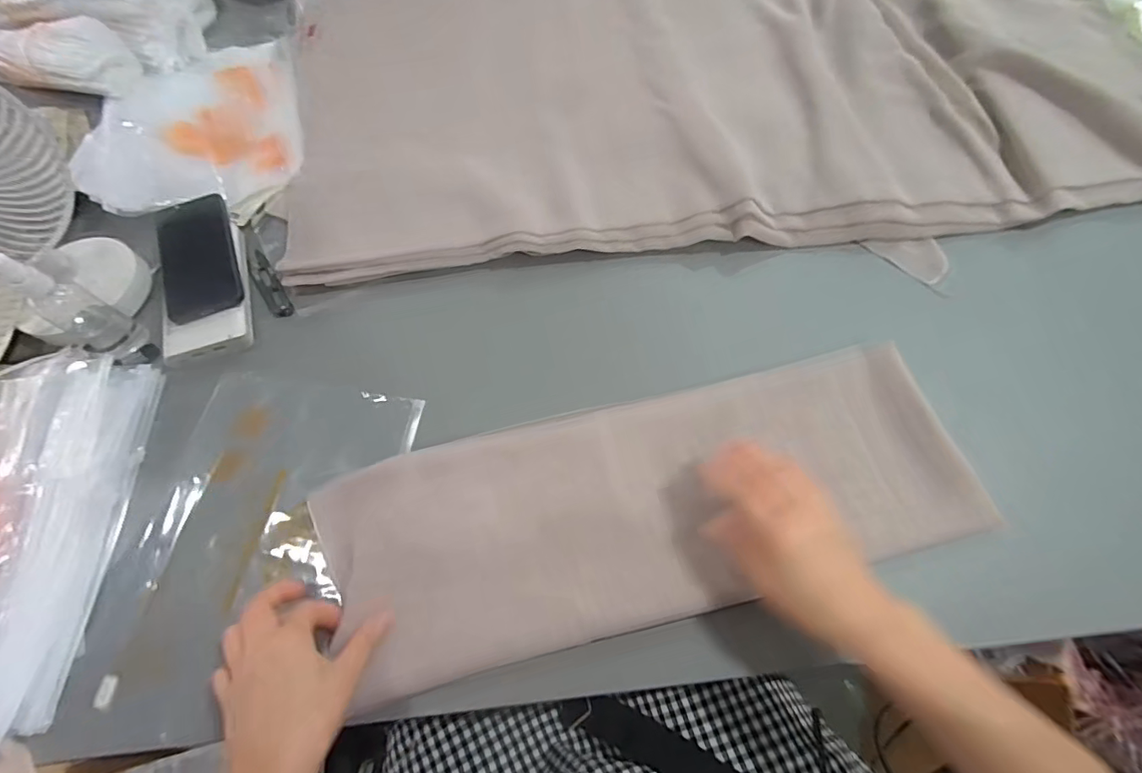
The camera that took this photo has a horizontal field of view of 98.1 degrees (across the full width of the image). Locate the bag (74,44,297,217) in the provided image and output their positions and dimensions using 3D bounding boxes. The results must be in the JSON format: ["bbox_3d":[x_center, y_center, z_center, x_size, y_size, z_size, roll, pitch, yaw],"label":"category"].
[{"bbox_3d":[-0.464,-0.338,0.625,0.237,0.085,0.321,-19,70,-5],"label":"bag"}]

